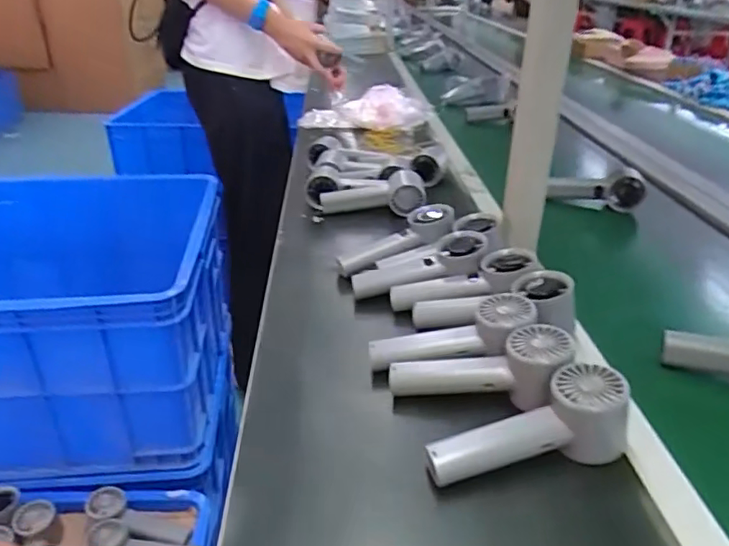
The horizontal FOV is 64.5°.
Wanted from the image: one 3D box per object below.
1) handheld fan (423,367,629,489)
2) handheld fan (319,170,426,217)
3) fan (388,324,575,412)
[{"bbox_3d":[0.123,0.115,0.441,0.155,0.064,0.050,-4,29,-9],"label":"handheld fan"},{"bbox_3d":[0.013,-0.120,0.891,0.159,0.061,0.054,4,29,6],"label":"handheld fan"},{"bbox_3d":[0.101,0.090,0.502,0.160,0.052,0.064,-12,26,16],"label":"fan"}]

